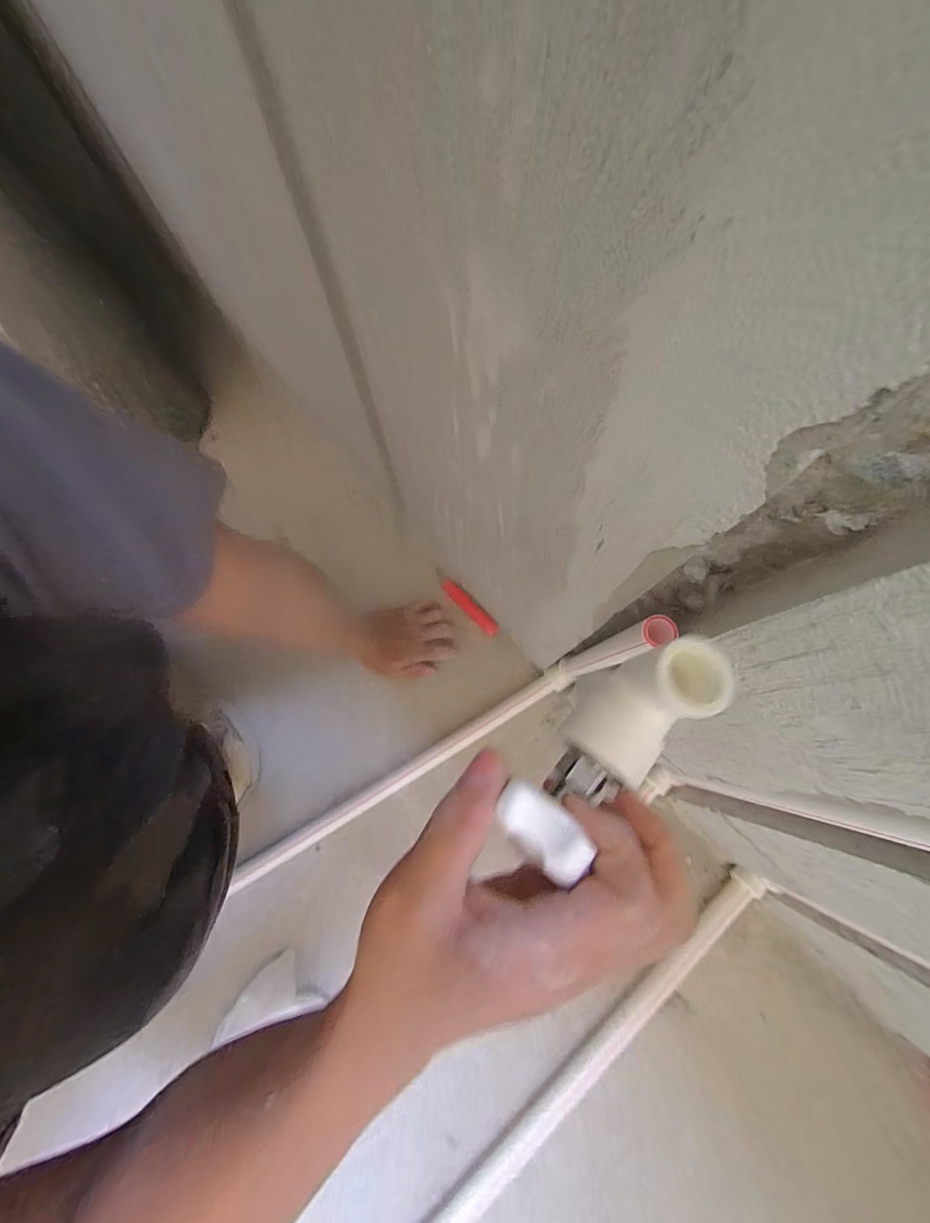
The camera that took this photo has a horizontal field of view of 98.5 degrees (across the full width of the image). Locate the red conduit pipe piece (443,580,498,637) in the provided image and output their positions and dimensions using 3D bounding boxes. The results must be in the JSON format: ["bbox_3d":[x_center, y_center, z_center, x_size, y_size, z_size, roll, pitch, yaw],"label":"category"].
[{"bbox_3d":[0.006,-0.006,0.626,0.021,0.020,0.119,-43,76,-10],"label":"red conduit pipe piece"}]

